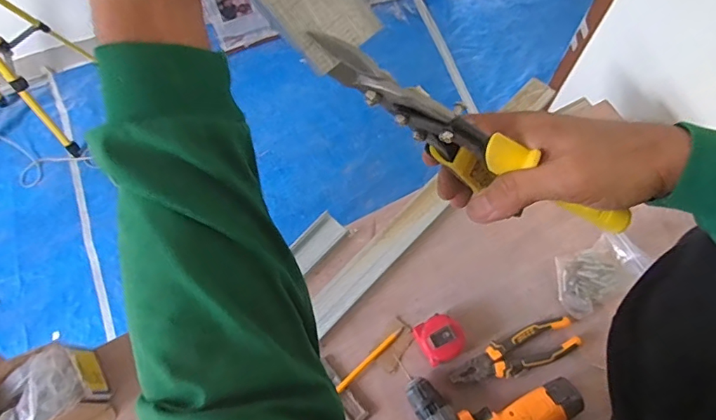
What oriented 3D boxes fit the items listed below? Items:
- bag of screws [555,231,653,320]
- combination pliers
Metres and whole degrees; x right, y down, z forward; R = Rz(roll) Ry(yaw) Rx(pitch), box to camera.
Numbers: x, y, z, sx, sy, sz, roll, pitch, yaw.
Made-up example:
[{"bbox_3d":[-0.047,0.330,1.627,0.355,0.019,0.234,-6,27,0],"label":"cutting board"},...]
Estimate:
[{"bbox_3d":[0.363,0.096,0.725,0.132,0.032,0.085,-32,78,-1],"label":"bag of screws"},{"bbox_3d":[0.225,0.208,0.692,0.190,0.024,0.053,-18,68,-6],"label":"combination pliers"}]

